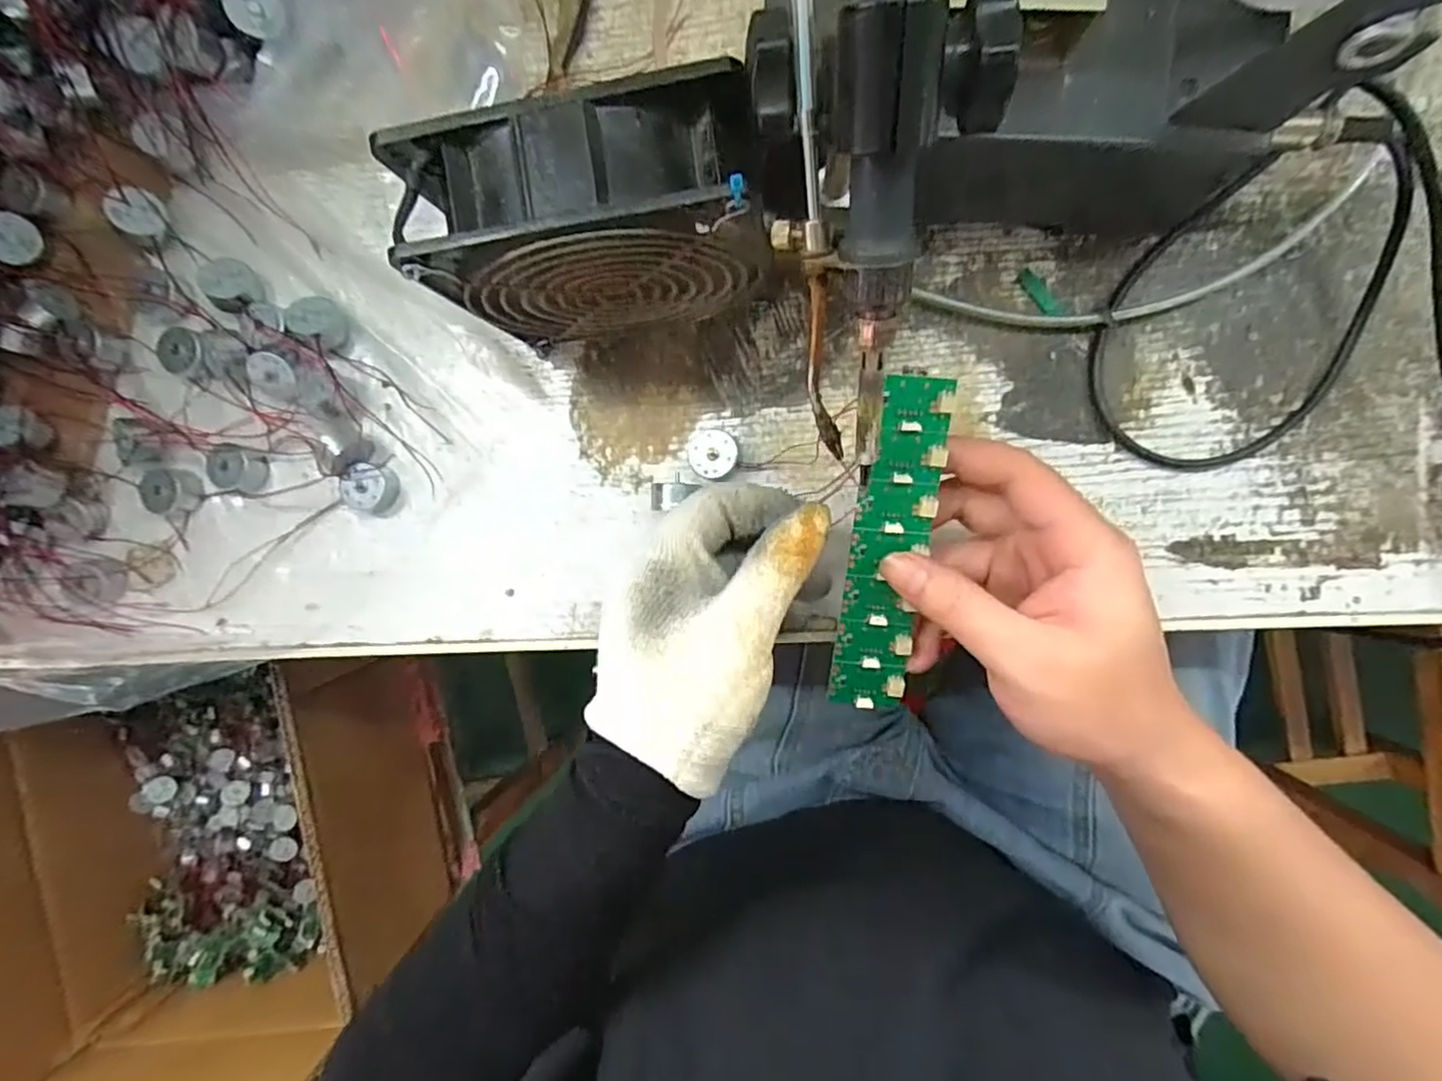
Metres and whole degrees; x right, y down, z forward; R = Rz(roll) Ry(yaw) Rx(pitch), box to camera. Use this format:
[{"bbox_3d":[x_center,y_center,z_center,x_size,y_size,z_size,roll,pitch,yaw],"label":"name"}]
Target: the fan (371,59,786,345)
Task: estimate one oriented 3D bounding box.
[{"bbox_3d":[-0.042,-0.115,0.256,0.121,0.119,0.051,-6,94,6],"label":"fan"}]

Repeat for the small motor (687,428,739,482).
[{"bbox_3d":[-0.004,-0.041,0.310,0.023,0.014,0.023,0,93,6],"label":"small motor"}]

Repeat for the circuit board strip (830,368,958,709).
[{"bbox_3d":[0.067,0.005,0.258,0.030,0.005,0.137,8,108,6],"label":"circuit board strip"}]

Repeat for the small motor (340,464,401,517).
[{"bbox_3d":[-0.176,-0.025,0.325,0.021,0.015,0.025,6,94,6],"label":"small motor"}]

